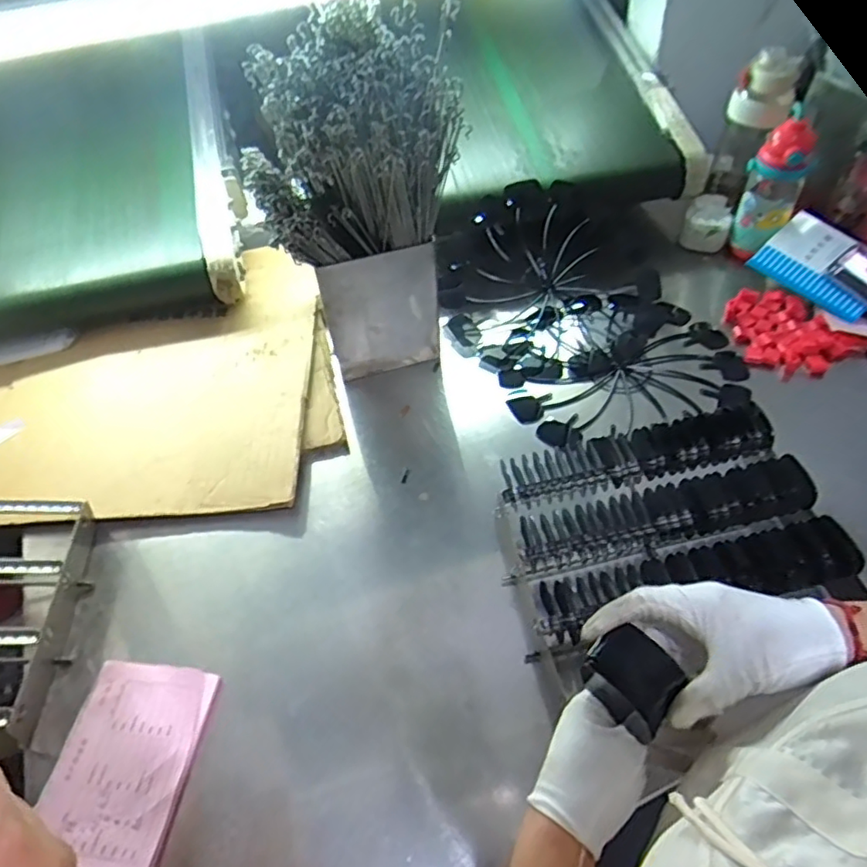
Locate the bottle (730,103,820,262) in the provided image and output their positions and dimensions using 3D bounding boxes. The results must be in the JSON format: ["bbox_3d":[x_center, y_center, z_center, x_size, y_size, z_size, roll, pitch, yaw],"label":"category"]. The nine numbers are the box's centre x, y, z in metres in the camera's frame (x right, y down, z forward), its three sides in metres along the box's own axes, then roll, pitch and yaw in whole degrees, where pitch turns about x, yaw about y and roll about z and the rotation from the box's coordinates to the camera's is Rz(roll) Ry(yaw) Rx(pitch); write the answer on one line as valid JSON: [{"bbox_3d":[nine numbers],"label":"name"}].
[{"bbox_3d":[0.511,-0.368,0.941,0.084,0.189,0.066,25,58,22],"label":"bottle"}]

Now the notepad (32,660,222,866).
[{"bbox_3d":[-0.285,0.302,0.574,0.127,0.010,0.171,5,53,9],"label":"notepad"}]

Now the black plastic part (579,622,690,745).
[{"bbox_3d":[0.135,0.162,0.413,0.049,0.033,0.057,-41,52,-16],"label":"black plastic part"}]

